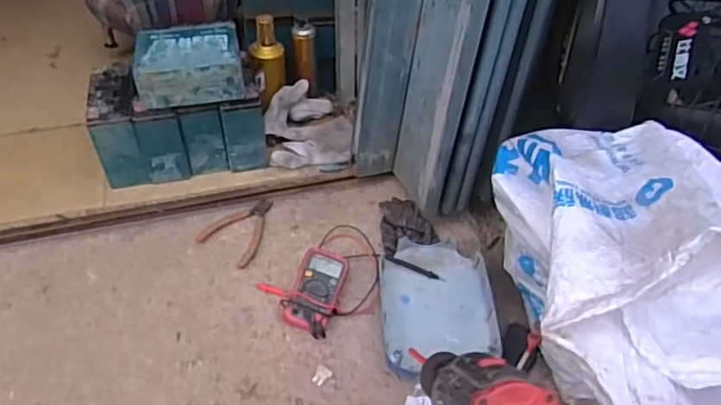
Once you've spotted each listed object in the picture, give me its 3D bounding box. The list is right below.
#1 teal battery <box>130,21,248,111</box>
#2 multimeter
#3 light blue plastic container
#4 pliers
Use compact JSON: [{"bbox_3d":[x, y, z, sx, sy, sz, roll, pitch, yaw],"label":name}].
[{"bbox_3d":[-0.308,-0.253,1.070,0.182,0.070,0.152,-8,43,-9],"label":"teal battery"},{"bbox_3d":[-0.074,0.148,0.979,0.082,0.052,0.143,16,51,8],"label":"multimeter"},{"bbox_3d":[0.121,0.167,0.970,0.183,0.055,0.244,-1,50,-4],"label":"light blue plastic container"},{"bbox_3d":[-0.207,0.043,1.071,0.107,0.015,0.143,29,54,20],"label":"pliers"}]

